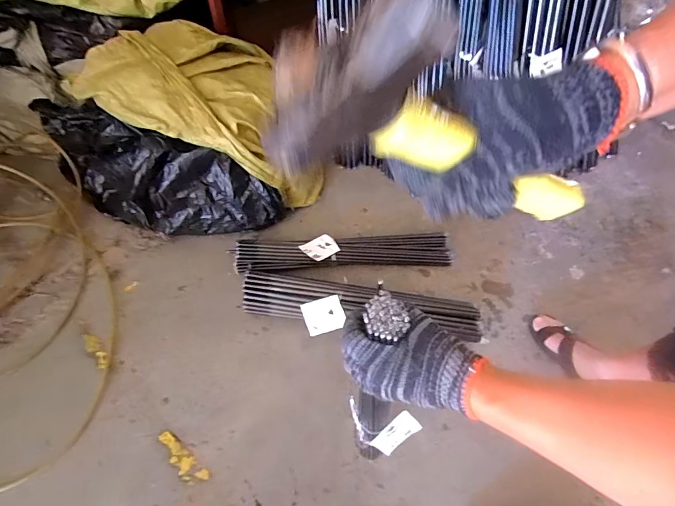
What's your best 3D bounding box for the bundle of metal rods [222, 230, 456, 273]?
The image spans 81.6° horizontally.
[{"bbox_3d":[0.016,-0.001,1.073,0.582,0.056,0.088,-4,55,-5],"label":"bundle of metal rods"}]

